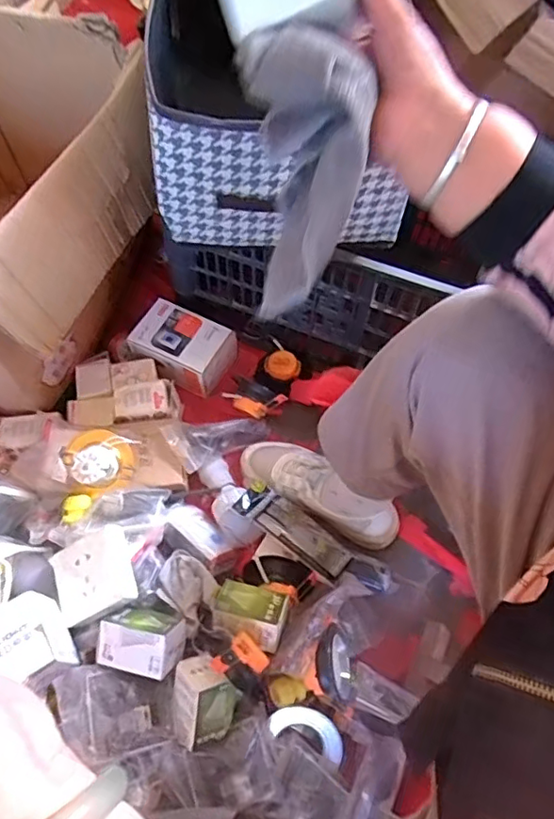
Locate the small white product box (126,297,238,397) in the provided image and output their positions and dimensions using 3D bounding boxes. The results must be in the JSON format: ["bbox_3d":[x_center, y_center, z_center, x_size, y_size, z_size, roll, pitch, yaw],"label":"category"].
[{"bbox_3d":[-0.147,-0.100,0.898,0.156,0.056,0.100,25,64,11],"label":"small white product box"}]

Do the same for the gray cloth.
[{"bbox_3d":[0.015,-0.140,0.352,0.075,0.169,0.049,3,27,-1],"label":"gray cloth"}]

